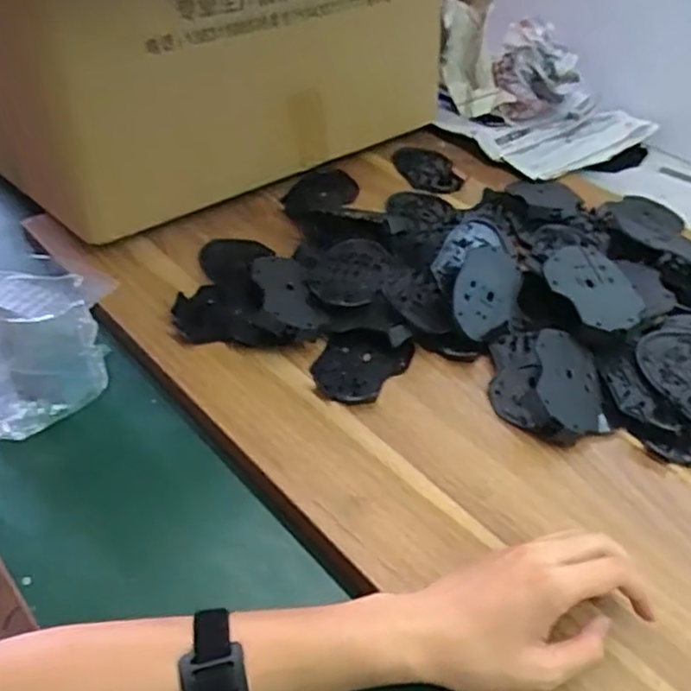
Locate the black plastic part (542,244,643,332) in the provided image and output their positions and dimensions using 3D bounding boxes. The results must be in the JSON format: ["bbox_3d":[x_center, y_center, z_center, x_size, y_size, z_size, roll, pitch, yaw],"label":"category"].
[{"bbox_3d":[0.232,-0.056,0.642,0.082,0.013,0.108,-18,47,-20],"label":"black plastic part"}]

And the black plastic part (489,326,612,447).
[{"bbox_3d":[0.176,0.033,0.583,0.102,0.043,0.111,11,43,8],"label":"black plastic part"}]

